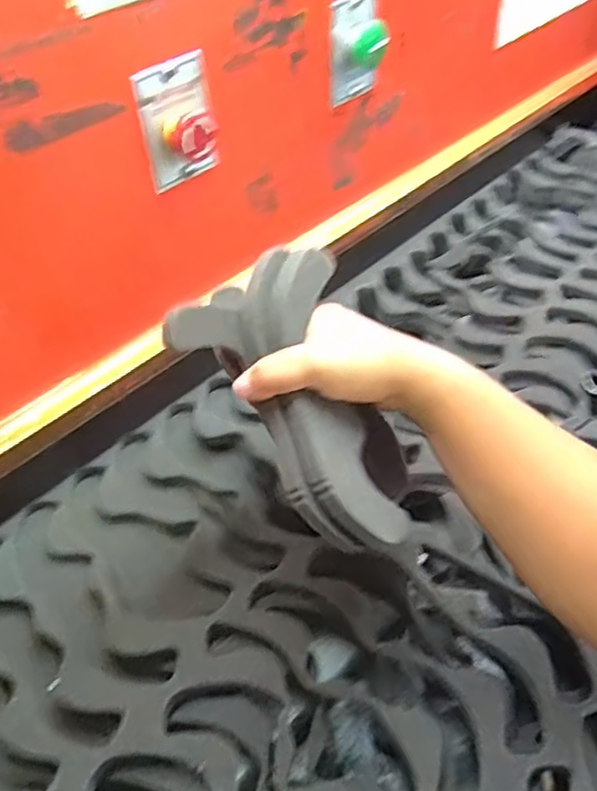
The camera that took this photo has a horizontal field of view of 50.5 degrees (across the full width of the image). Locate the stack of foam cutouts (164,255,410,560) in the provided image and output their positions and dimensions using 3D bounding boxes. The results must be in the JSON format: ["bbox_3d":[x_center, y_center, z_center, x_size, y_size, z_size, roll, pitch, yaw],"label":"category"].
[{"bbox_3d":[0.004,0.008,0.414,0.115,0.060,0.194,-26,85,-20],"label":"stack of foam cutouts"}]

